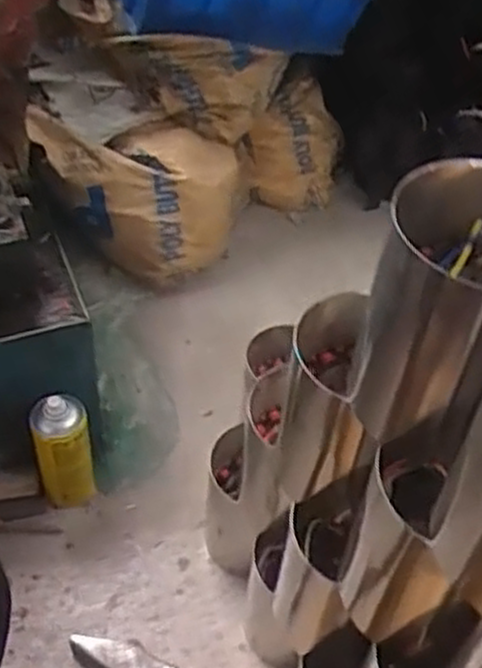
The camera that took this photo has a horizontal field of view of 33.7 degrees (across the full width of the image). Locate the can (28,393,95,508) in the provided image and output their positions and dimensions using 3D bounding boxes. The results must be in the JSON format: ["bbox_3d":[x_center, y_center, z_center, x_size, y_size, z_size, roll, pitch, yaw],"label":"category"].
[{"bbox_3d":[-0.221,0.145,0.985,0.067,0.167,0.054,-14,49,-18],"label":"can"}]

